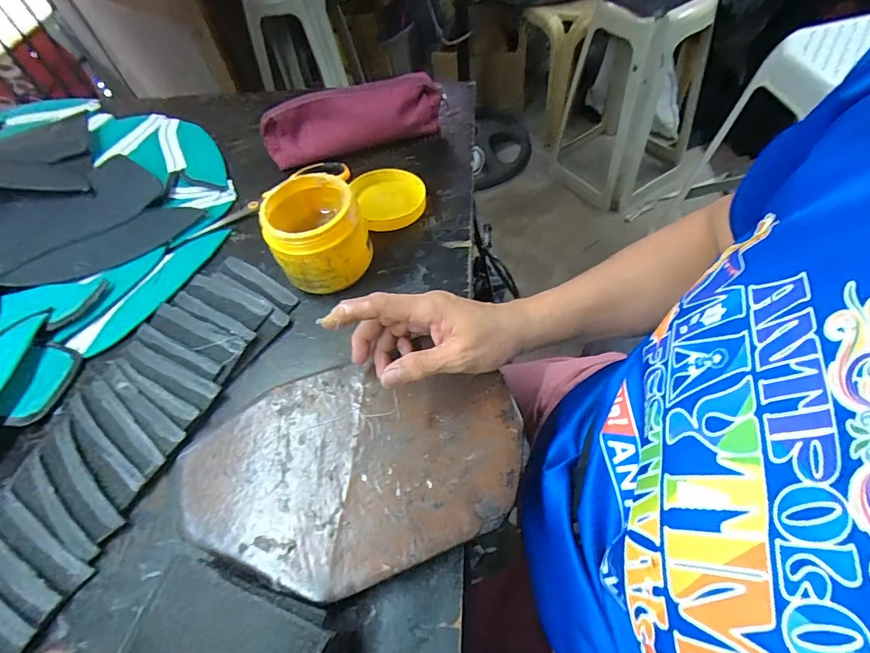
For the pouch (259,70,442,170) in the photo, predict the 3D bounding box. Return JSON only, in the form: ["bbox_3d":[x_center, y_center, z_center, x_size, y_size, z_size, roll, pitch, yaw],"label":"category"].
[{"bbox_3d":[-0.109,-0.272,0.590,0.232,0.076,0.049,-16,57,-4],"label":"pouch"}]

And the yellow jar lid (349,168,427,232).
[{"bbox_3d":[-0.052,-0.151,0.530,0.079,0.020,0.093,-20,57,-7],"label":"yellow jar lid"}]

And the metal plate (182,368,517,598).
[{"bbox_3d":[-0.064,0.105,0.349,0.259,0.012,0.163,-14,56,-5],"label":"metal plate"}]

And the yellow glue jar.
[{"bbox_3d":[-0.119,-0.096,0.462,0.089,0.086,0.101,-19,57,-6],"label":"yellow glue jar"}]

